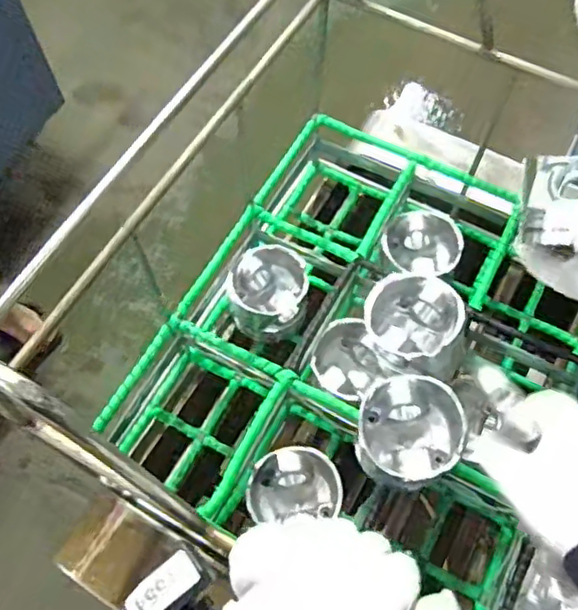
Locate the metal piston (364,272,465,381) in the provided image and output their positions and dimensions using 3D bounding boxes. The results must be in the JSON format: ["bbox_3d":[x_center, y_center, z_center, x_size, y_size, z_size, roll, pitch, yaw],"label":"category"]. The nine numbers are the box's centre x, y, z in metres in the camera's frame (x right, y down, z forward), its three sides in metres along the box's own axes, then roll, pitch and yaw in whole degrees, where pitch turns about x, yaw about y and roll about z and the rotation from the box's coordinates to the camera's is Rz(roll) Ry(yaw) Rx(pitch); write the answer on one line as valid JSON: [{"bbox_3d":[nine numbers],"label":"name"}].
[{"bbox_3d":[0.119,0.020,0.593,0.095,0.065,0.095,3,65,2],"label":"metal piston"}]

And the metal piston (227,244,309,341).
[{"bbox_3d":[-0.023,-0.012,0.716,0.089,0.063,0.101,12,65,6],"label":"metal piston"}]

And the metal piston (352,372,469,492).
[{"bbox_3d":[0.103,0.110,0.539,0.087,0.068,0.084,0,65,1],"label":"metal piston"}]

